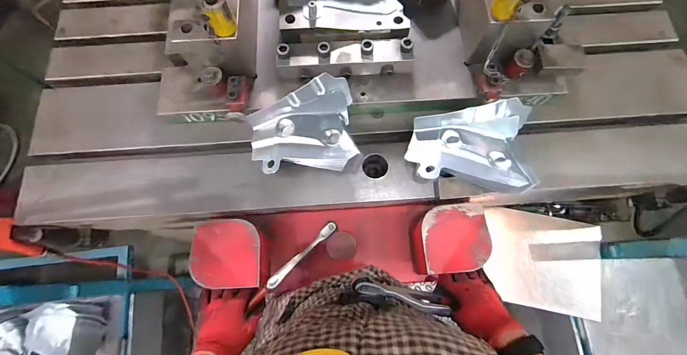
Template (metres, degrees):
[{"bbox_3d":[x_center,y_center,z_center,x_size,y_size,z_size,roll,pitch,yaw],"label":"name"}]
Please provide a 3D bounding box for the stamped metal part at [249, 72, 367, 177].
[{"bbox_3d":[-0.077,-0.088,0.566,0.200,0.106,0.151,-2,74,0],"label":"stamped metal part"}]

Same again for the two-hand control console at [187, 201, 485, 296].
[{"bbox_3d":[-0.002,0.119,0.565,0.496,0.096,0.131,-3,74,-2],"label":"two-hand control console"}]

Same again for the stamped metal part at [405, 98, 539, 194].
[{"bbox_3d":[0.229,-0.054,0.549,0.208,0.066,0.150,3,74,1],"label":"stamped metal part"}]

